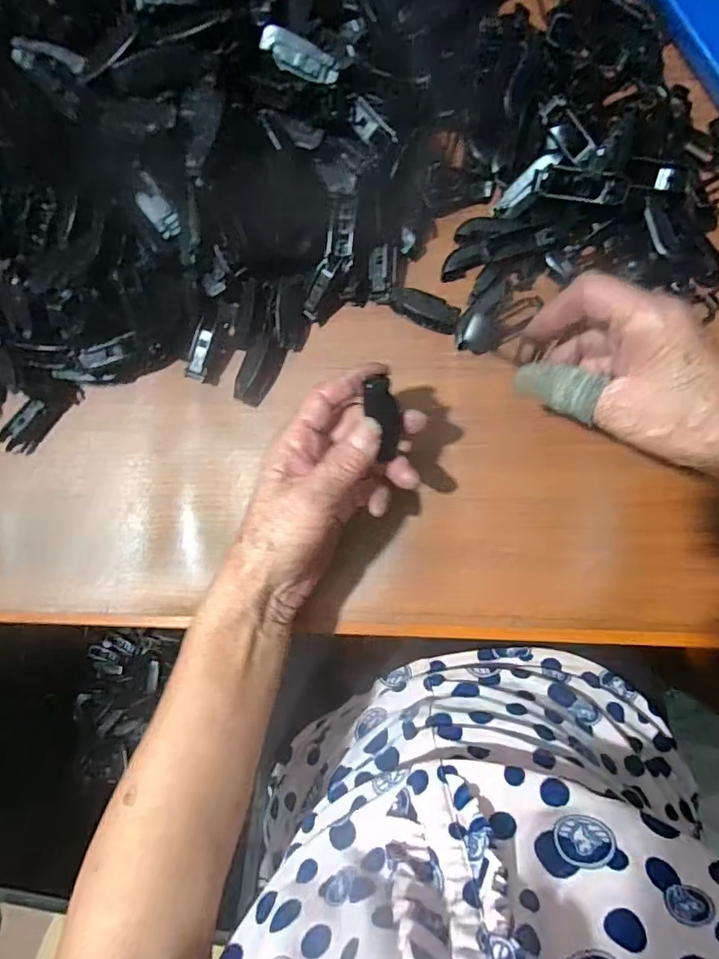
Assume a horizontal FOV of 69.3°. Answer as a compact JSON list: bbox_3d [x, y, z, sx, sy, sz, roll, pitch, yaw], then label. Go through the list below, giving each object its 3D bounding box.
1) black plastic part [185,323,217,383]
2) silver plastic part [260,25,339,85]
[{"bbox_3d":[-0.111,-0.089,0.364,0.014,0.007,0.041,24,107,7],"label":"black plastic part"},{"bbox_3d":[-0.038,-0.259,0.321,0.048,0.013,0.018,25,89,3],"label":"silver plastic part"}]

